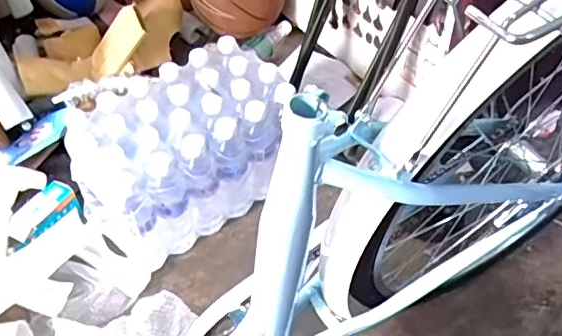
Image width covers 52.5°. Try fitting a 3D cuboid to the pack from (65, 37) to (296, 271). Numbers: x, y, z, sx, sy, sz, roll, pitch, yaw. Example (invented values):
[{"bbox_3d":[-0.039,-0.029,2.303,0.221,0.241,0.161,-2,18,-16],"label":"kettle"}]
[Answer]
[{"bbox_3d":[-0.170,-0.031,1.017,0.363,0.206,0.225,-31,53,-25],"label":"pack"}]

